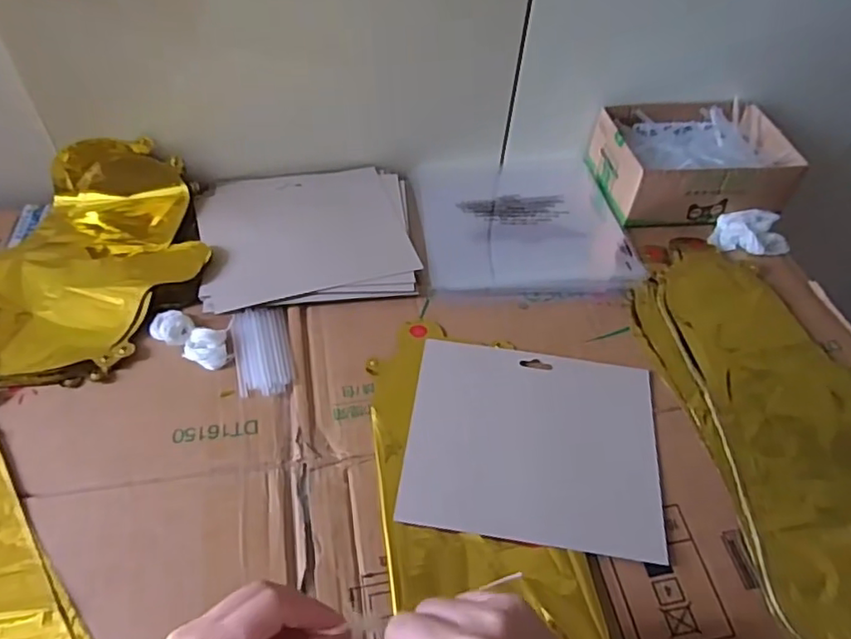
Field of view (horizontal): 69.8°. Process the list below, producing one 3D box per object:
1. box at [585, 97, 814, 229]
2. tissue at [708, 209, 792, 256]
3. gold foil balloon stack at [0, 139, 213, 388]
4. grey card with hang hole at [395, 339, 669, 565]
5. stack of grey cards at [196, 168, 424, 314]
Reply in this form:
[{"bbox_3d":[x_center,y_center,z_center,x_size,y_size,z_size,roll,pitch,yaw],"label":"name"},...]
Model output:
[{"bbox_3d":[0.292,-0.175,0.671,0.191,0.067,0.134,-3,52,-6],"label":"box"},{"bbox_3d":[0.335,-0.090,0.631,0.075,0.023,0.049,-2,52,-6],"label":"tissue"},{"bbox_3d":[-0.406,-0.053,0.528,0.398,0.041,0.253,-5,53,-8],"label":"gold foil balloon stack"},{"bbox_3d":[0.085,0.092,0.474,0.189,0.005,0.158,8,52,2],"label":"grey card with hang hole"},{"bbox_3d":[-0.114,-0.087,0.595,0.198,0.010,0.178,-6,53,-9],"label":"stack of grey cards"}]

